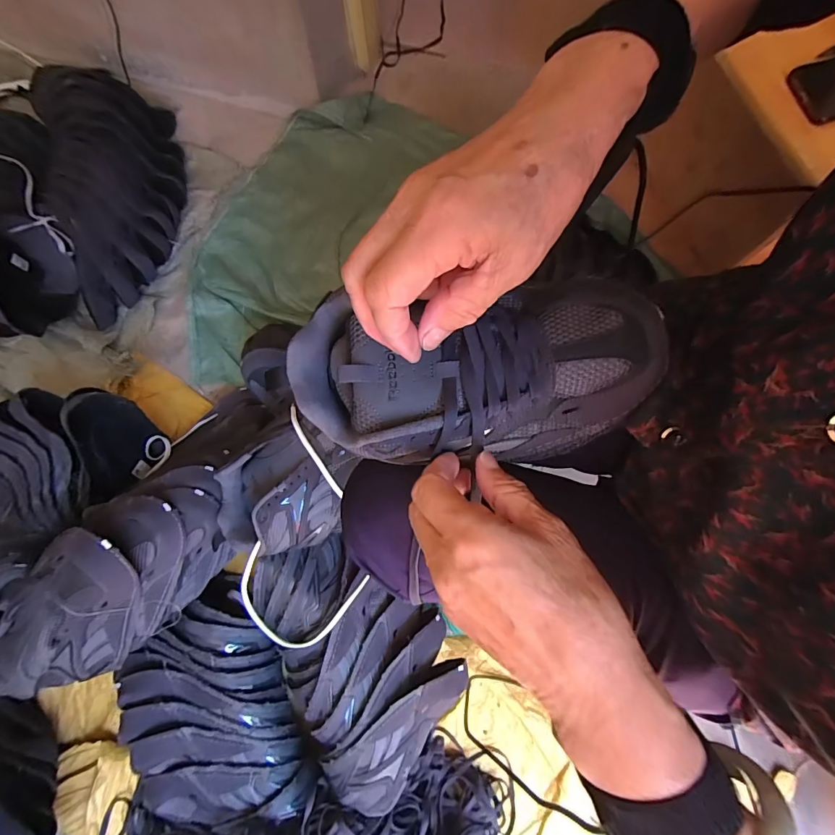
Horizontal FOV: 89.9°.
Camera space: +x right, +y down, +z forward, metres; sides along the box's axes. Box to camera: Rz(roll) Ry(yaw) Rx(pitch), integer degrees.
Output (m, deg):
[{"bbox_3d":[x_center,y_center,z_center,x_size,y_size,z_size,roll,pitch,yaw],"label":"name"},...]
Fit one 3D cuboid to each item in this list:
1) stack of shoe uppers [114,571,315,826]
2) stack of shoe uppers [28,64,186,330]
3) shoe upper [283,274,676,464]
[{"bbox_3d":[-0.273,0.395,0.592,0.191,0.130,0.290,-27,77,-6],"label":"stack of shoe uppers"},{"bbox_3d":[-0.568,-0.430,0.794,0.183,0.149,0.432,-12,76,-2],"label":"stack of shoe uppers"},{"bbox_3d":[0.034,-0.029,0.279,0.233,0.074,0.111,-5,76,3],"label":"shoe upper"}]

